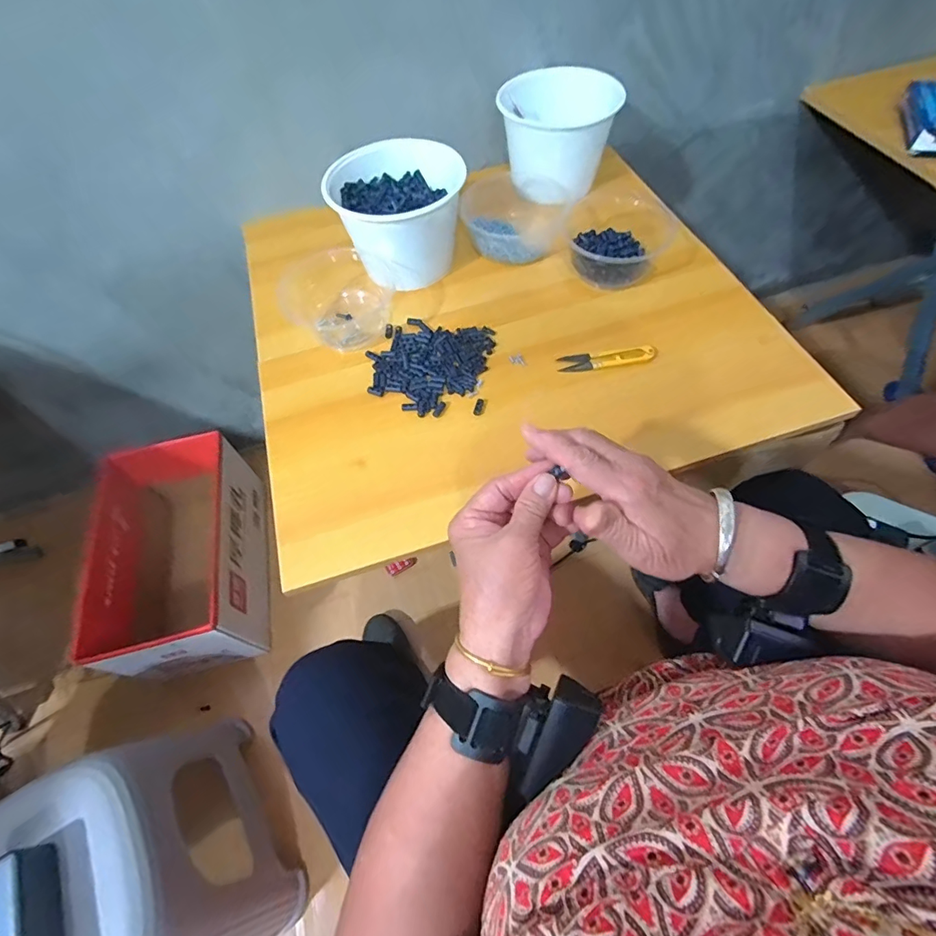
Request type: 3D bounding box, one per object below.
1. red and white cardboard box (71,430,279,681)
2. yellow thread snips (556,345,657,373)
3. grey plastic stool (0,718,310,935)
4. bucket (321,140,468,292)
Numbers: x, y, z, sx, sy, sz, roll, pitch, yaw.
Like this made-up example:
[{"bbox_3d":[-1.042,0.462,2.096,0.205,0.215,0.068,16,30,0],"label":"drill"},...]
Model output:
[{"bbox_3d":[-0.526,0.164,0.881,0.225,0.197,0.382,-15,59,-5],"label":"red and white cardboard box"},{"bbox_3d":[0.157,-0.123,0.529,0.107,0.014,0.028,-3,59,2],"label":"yellow thread snips"},{"bbox_3d":[-0.427,0.521,0.584,0.270,0.298,0.267,-29,61,-14],"label":"grey plastic stool"},{"bbox_3d":[-0.085,-0.318,0.595,0.160,0.107,0.141,-17,59,-7],"label":"bucket"}]

